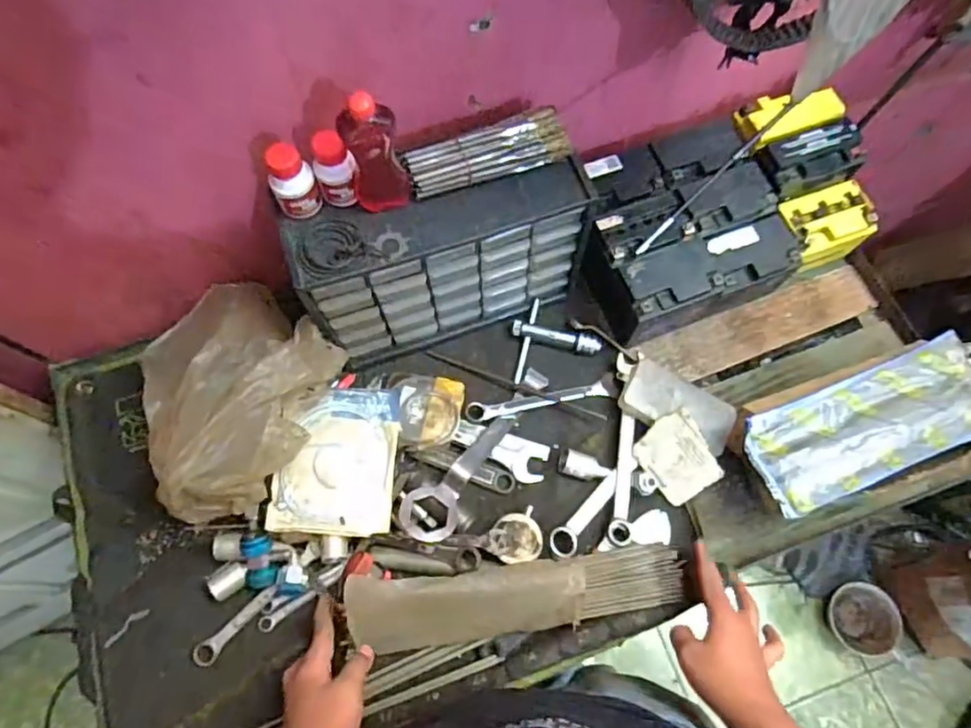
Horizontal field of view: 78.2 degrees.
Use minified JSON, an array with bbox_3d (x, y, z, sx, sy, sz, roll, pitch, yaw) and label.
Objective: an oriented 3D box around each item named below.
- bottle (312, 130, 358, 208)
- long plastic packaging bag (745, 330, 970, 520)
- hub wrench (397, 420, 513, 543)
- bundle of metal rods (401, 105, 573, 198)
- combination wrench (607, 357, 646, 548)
[{"bbox_3d":[-0.136,-0.177,0.544,0.036,0.064,0.035,0,69,0],"label":"bottle"},{"bbox_3d":[0.457,0.049,0.648,0.351,0.024,0.111,-20,70,-8],"label":"long plastic packaging bag"},{"bbox_3d":[-0.033,0.119,0.670,0.059,0.036,0.168,28,71,10],"label":"hub wrench"},{"bbox_3d":[0.001,-0.205,0.578,0.156,0.021,0.052,-19,70,-8],"label":"bundle of metal rods"},{"bbox_3d":[0.160,0.091,0.684,0.028,0.018,0.223,8,69,3],"label":"combination wrench"}]

